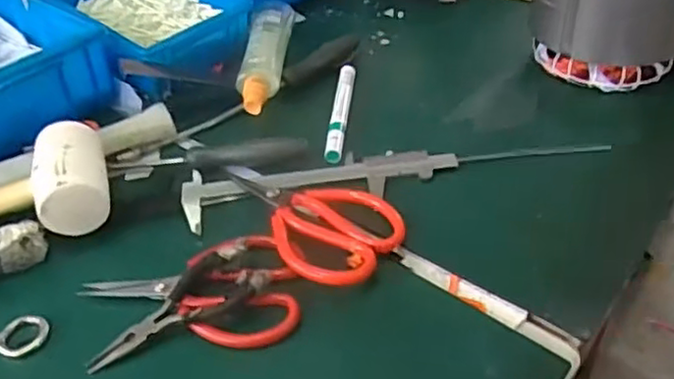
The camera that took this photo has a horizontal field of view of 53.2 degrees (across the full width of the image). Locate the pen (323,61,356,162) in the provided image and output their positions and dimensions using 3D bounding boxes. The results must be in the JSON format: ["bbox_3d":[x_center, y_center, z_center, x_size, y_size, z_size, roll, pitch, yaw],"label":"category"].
[{"bbox_3d":[0.004,-0.077,0.638,0.015,0.010,0.155,2,41,7],"label":"pen"}]

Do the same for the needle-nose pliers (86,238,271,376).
[{"bbox_3d":[-0.112,0.082,0.466,0.127,0.025,0.051,-23,44,-21],"label":"needle-nose pliers"}]

